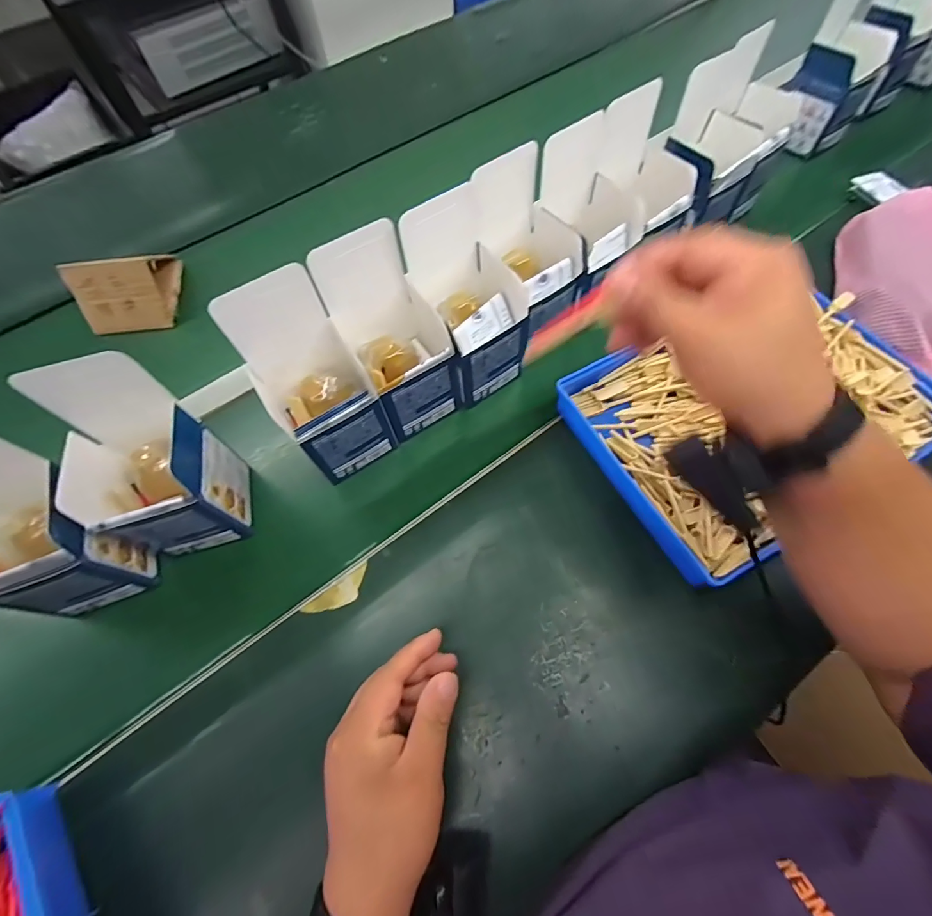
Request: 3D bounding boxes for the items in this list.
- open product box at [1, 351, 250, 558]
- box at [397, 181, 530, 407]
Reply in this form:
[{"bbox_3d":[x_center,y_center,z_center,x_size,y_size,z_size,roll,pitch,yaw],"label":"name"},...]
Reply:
[{"bbox_3d":[-0.270,0.014,0.364,0.090,0.157,0.091,-15,65,-4],"label":"open product box"},{"bbox_3d":[0.007,-0.156,0.431,0.096,0.155,0.112,-33,68,-12],"label":"box"}]

